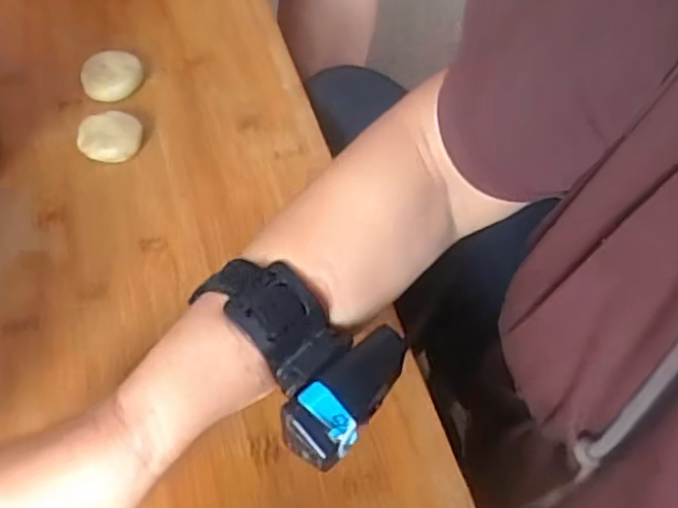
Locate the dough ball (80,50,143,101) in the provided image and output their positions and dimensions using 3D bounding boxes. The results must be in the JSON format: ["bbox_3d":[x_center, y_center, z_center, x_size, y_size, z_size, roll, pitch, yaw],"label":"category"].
[{"bbox_3d":[-0.181,-0.142,0.551,0.046,0.015,0.044,0,54,0],"label":"dough ball"}]

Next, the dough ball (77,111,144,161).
[{"bbox_3d":[-0.170,-0.086,0.512,0.045,0.019,0.039,-19,56,-13],"label":"dough ball"}]

